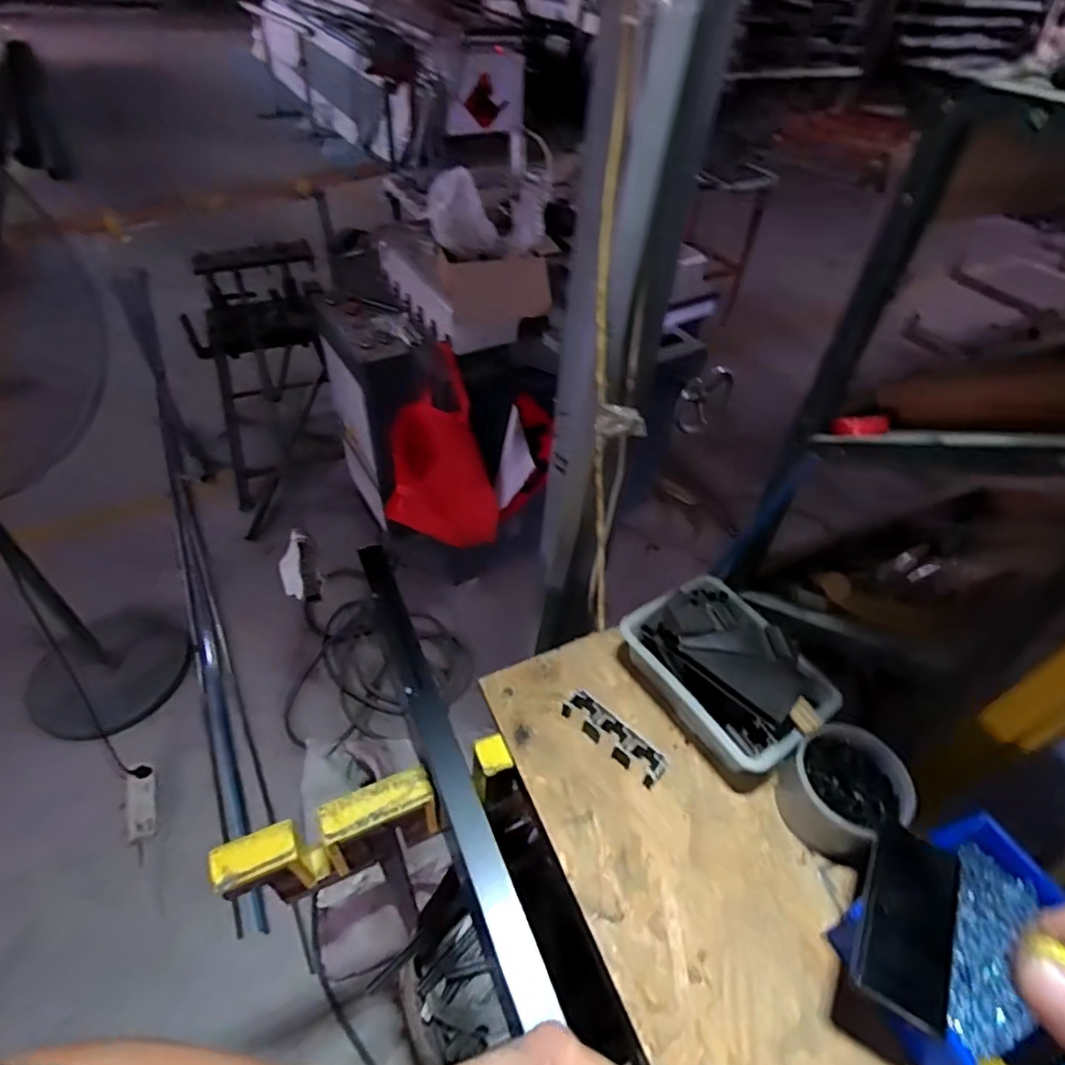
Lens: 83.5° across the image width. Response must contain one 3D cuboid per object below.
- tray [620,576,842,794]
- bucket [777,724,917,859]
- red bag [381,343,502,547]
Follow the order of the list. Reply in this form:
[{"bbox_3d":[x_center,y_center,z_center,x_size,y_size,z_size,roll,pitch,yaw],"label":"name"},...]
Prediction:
[{"bbox_3d":[0.250,0.170,0.757,0.169,0.116,0.235,-21,52,-23],"label":"tray"},{"bbox_3d":[0.343,0.282,0.662,0.116,0.086,0.112,3,46,-3],"label":"bucket"},{"bbox_3d":[-0.214,-0.135,1.416,0.166,0.450,0.260,29,50,20],"label":"red bag"}]

